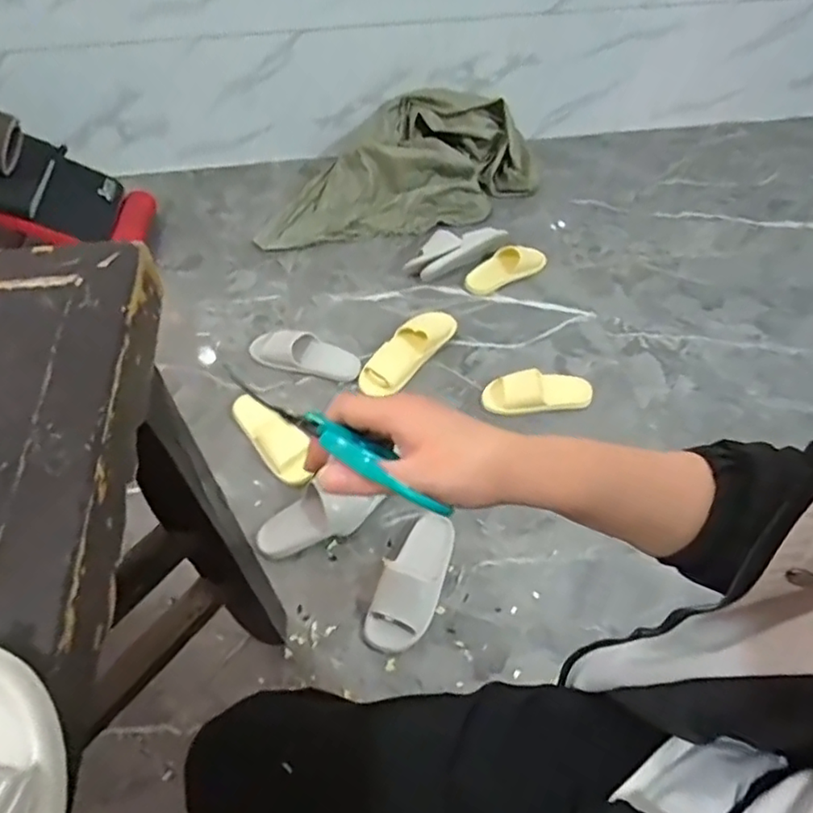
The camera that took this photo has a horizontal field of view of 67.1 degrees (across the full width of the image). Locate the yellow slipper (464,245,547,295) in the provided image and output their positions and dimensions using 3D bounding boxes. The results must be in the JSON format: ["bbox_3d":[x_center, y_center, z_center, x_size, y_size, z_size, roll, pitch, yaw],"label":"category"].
[{"bbox_3d":[0.280,-0.374,1.655,0.237,0.092,0.073,-20,57,-15],"label":"yellow slipper"}]

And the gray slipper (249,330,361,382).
[{"bbox_3d":[-0.242,-0.129,1.467,0.268,0.083,0.103,13,55,9],"label":"gray slipper"}]

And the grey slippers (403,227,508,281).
[{"bbox_3d":[0.126,-0.415,1.607,0.265,0.097,0.073,-19,56,8],"label":"grey slippers"}]

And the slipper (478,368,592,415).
[{"bbox_3d":[0.304,-0.031,1.417,0.256,0.081,0.093,-3,54,-3],"label":"slipper"}]

